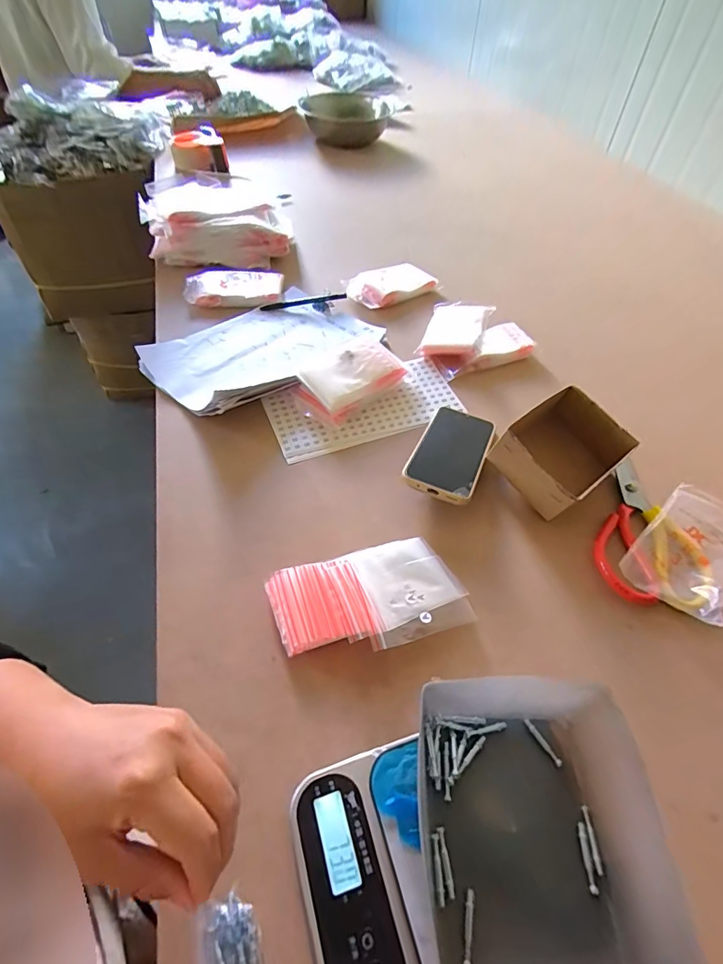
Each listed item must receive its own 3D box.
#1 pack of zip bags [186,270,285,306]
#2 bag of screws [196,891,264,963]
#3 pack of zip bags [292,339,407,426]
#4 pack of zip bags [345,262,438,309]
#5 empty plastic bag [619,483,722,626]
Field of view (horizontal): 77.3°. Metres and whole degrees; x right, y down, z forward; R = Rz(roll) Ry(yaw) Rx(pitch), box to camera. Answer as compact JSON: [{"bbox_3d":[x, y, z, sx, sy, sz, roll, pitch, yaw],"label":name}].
[{"bbox_3d":[-0.208,-0.322,0.742,0.151,0.031,0.071,-4,52,-4],"label":"pack of zip bags"},{"bbox_3d":[-0.073,0.276,0.260,0.030,0.020,0.058,-18,54,-15],"label":"bag of screws"},{"bbox_3d":[-0.018,-0.136,0.604,0.089,0.043,0.139,38,60,25],"label":"pack of zip bags"},{"bbox_3d":[0.050,-0.335,0.767,0.160,0.029,0.077,-29,57,-22],"label":"pack of zip bags"},{"bbox_3d":[0.341,0.070,0.461,0.164,0.022,0.091,-36,60,-26],"label":"empty plastic bag"}]

